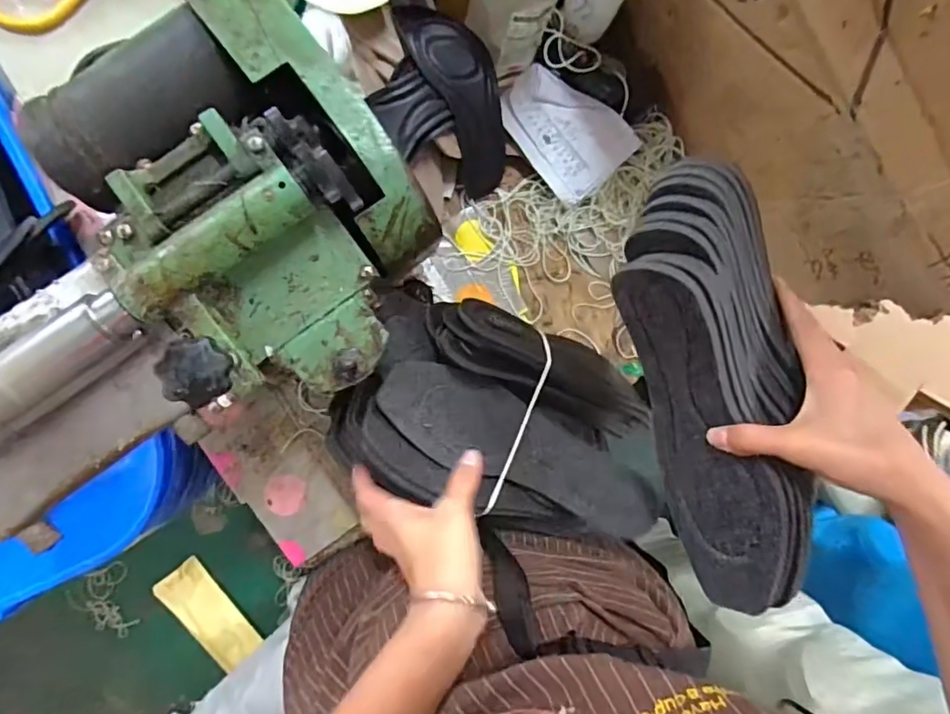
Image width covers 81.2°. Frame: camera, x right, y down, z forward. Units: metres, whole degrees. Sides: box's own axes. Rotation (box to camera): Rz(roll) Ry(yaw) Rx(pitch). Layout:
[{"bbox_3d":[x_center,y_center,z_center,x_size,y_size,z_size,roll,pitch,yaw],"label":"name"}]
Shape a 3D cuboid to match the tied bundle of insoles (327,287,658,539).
[{"bbox_3d":[0.022,0.052,0.483,0.271,0.078,0.175,21,88,-8],"label":"tied bundle of insoles"}]

